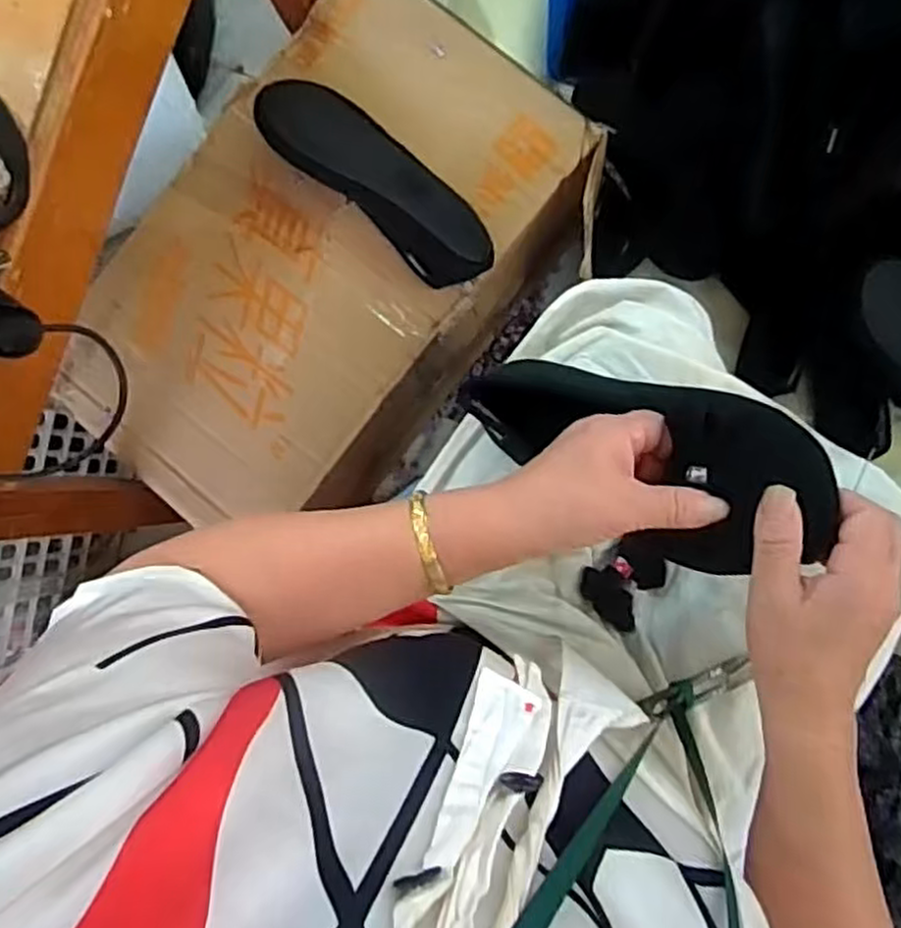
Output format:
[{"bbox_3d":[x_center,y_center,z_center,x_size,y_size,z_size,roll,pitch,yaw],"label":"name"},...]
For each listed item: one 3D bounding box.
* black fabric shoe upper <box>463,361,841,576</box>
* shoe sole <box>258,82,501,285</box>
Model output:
[{"bbox_3d":[0.105,-0.007,0.466,0.242,0.045,0.097,22,91,35],"label":"black fabric shoe upper"},{"bbox_3d":[-0.066,-0.263,0.696,0.241,0.066,0.079,39,92,5],"label":"shoe sole"}]

